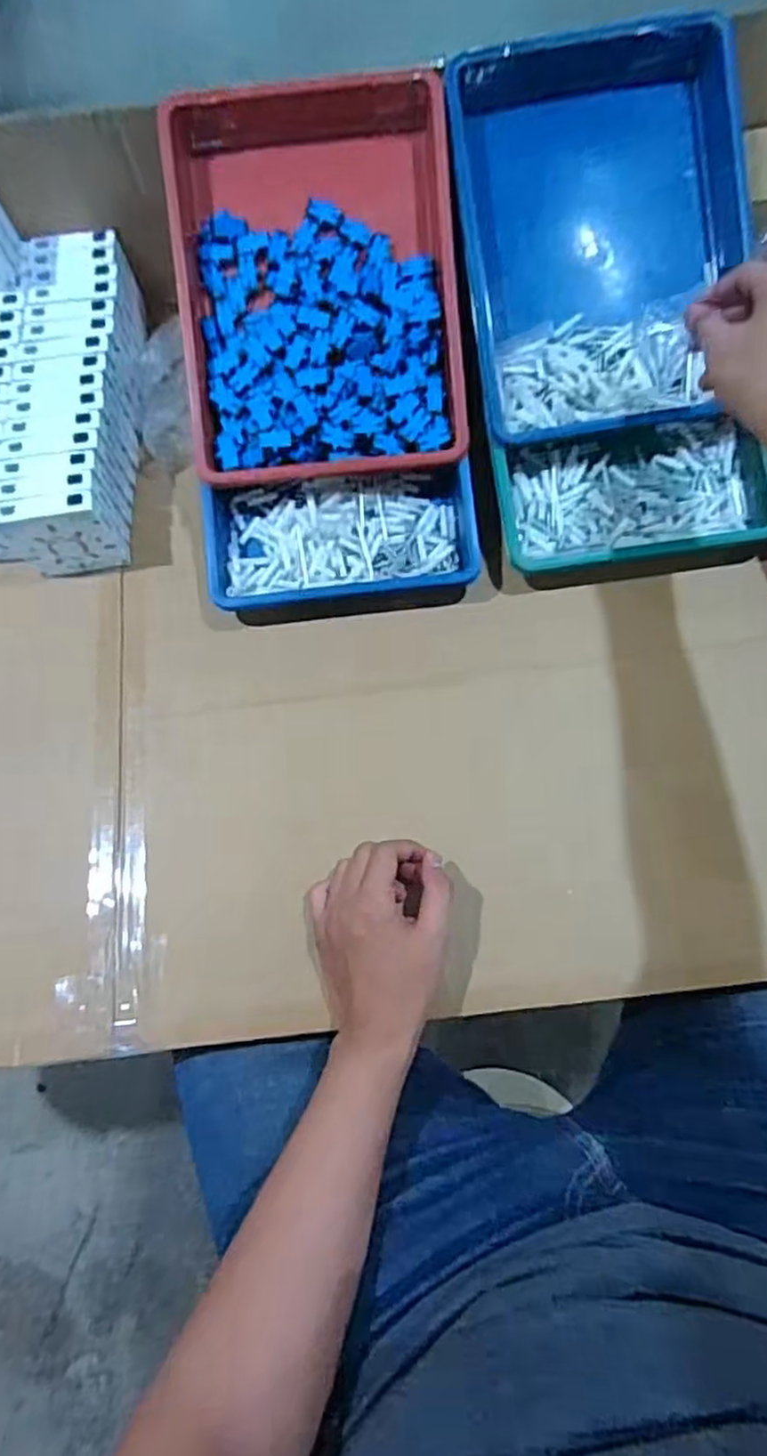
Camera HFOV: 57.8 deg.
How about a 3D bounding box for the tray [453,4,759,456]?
[{"bbox_3d":[0.185,-0.410,0.594,0.228,0.048,0.305,-8,96,2],"label":"tray"}]

